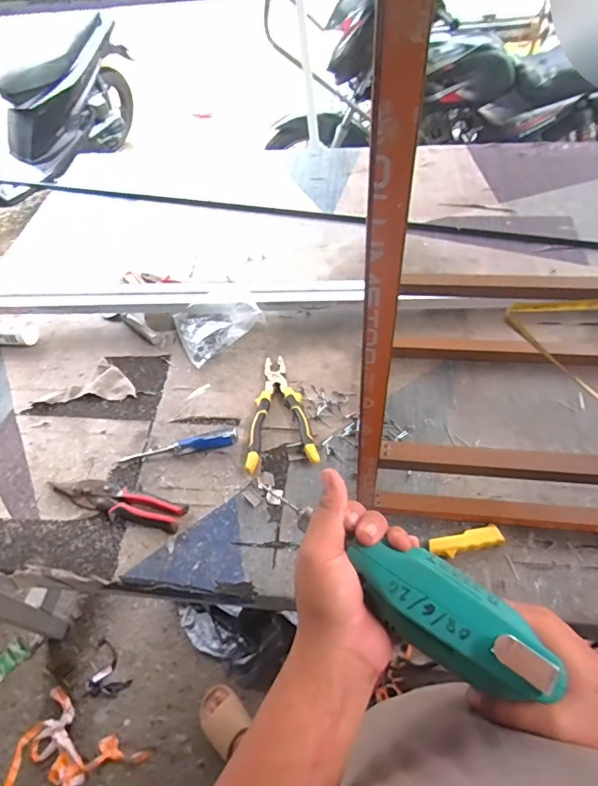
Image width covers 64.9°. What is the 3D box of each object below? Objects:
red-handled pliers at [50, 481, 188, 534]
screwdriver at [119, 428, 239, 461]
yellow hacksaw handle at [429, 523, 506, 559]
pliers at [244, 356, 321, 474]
[{"bbox_3d":[-0.284,0.167,0.725,0.223,0.027,0.047,11,56,13],"label":"red-handled pliers"},{"bbox_3d":[-0.196,0.089,0.773,0.191,0.028,0.027,-10,54,-2],"label":"screwdriver"},{"bbox_3d":[0.229,0.205,0.645,0.099,0.020,0.029,-14,54,-5],"label":"yellow hacksaw handle"},{"bbox_3d":[-0.035,0.029,0.808,0.112,0.024,0.224,-6,54,1],"label":"pliers"}]

